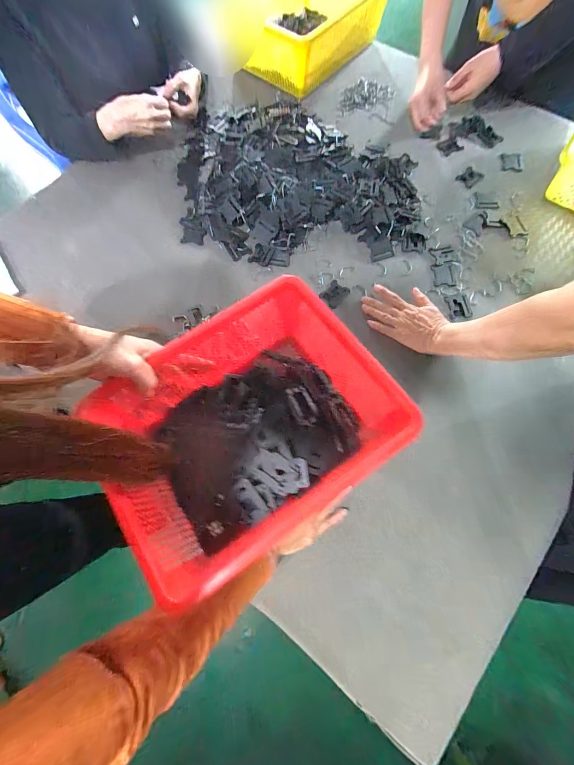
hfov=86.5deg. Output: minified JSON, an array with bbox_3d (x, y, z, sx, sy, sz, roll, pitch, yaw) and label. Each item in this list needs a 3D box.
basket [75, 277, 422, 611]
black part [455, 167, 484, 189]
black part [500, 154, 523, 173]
[{"bbox_3d":[-0.049,0.051,0.358,0.301,0.104,0.242,-29,72,-10],"label":"basket"},{"bbox_3d":[0.418,-0.469,0.697,0.057,0.004,0.042,-41,75,-11],"label":"black part"},{"bbox_3d":[0.524,-0.515,0.712,0.050,0.004,0.065,8,72,4],"label":"black part"}]

